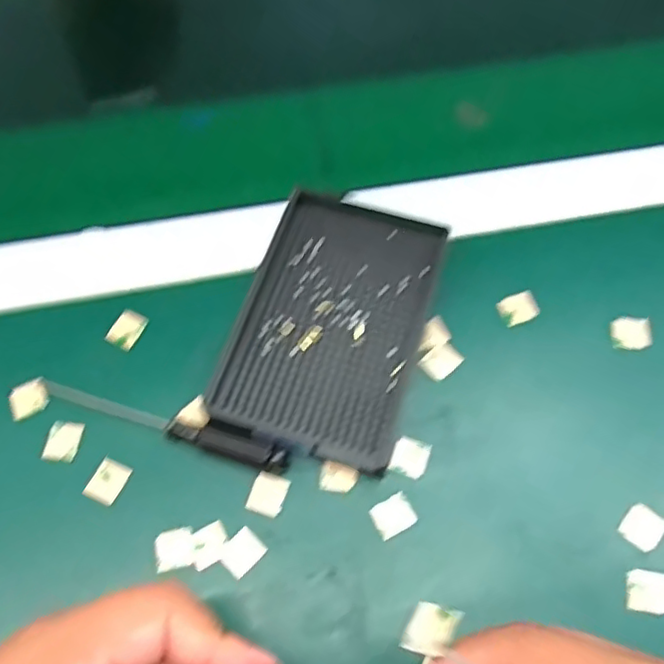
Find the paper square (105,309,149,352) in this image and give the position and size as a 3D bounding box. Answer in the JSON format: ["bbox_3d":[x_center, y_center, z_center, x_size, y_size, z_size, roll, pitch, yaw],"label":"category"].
[{"bbox_3d":[-0.108,-0.001,0.332,0.015,0.004,0.021,31,68,0],"label":"paper square"}]

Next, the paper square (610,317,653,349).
[{"bbox_3d":[0.158,0.001,0.331,0.020,0.005,0.017,-1,66,0],"label":"paper square"}]

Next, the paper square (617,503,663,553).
[{"bbox_3d":[0.142,0.089,0.286,0.016,0.004,0.018,38,72,16],"label":"paper square"}]

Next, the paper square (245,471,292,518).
[{"bbox_3d":[-0.030,0.075,0.292,0.016,0.004,0.019,17,67,7],"label":"paper square"}]

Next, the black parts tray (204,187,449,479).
[{"bbox_3d":[0.002,-0.006,0.322,0.089,0.019,0.138,16,67,7],"label":"black parts tray"}]

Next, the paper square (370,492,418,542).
[{"bbox_3d":[0.029,0.085,0.290,0.018,0.004,0.015,-28,69,-12],"label":"paper square"}]

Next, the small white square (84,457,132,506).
[{"bbox_3d":[-0.106,0.071,0.297,0.015,0.004,0.019,26,69,11],"label":"small white square"}]

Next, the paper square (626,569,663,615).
[{"bbox_3d":[0.139,0.114,0.275,0.018,0.004,0.017,8,65,8],"label":"paper square"}]

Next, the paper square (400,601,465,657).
[{"bbox_3d":[0.031,0.094,0.199,0.017,0.004,0.017,31,82,-18],"label":"paper square"}]

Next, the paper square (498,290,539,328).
[{"bbox_3d":[0.100,-0.013,0.337,0.021,0.004,0.016,-23,68,-10],"label":"paper square"}]

